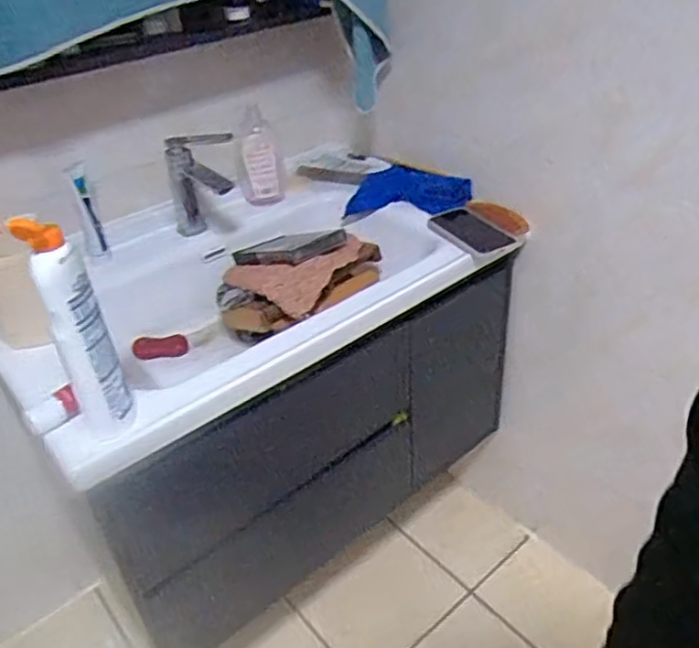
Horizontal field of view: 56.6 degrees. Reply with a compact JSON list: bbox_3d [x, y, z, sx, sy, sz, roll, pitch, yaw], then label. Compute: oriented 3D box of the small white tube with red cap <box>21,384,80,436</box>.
[{"bbox_3d":[-0.355,0.102,0.772,0.028,0.031,0.059,26,46,36],"label":"small white tube with red cap"}]

